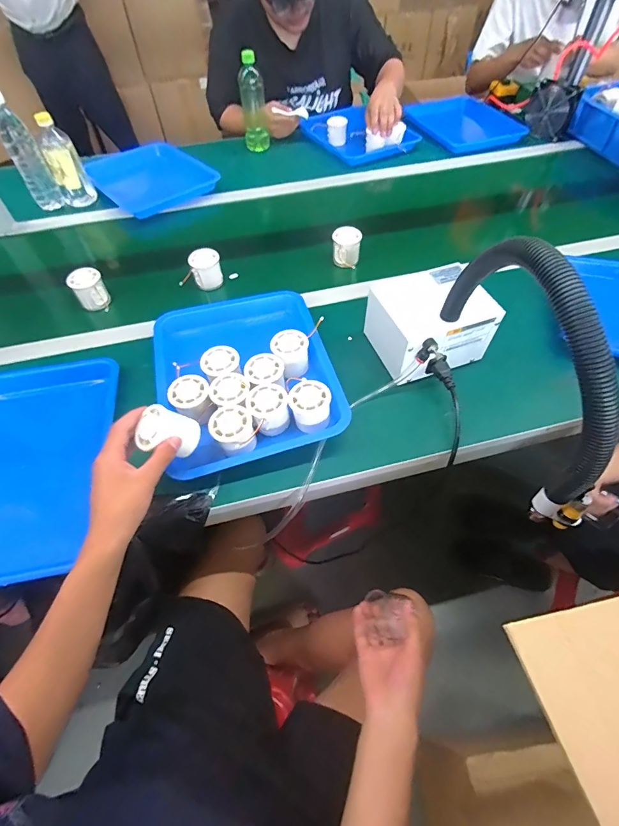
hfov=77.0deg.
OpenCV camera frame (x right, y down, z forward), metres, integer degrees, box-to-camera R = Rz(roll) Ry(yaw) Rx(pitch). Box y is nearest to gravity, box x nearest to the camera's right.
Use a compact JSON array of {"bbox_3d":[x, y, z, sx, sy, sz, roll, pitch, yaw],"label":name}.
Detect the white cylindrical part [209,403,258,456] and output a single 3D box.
[{"bbox_3d":[-0.103,0.029,0.540,0.056,0.052,0.062,-31,60,-18],"label":"white cylindrical part"}]

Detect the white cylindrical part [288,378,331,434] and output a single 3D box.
[{"bbox_3d":[0.001,-0.009,0.552,0.055,0.051,0.054,-1,55,1],"label":"white cylindrical part"}]

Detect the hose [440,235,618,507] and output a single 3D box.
[{"bbox_3d":[0.239,-0.068,0.431,0.033,0.190,0.285,-13,56,-7],"label":"hose"}]

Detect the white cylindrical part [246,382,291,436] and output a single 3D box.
[{"bbox_3d":[-0.058,-0.007,0.557,0.055,0.046,0.059,-1,55,1],"label":"white cylindrical part"}]

